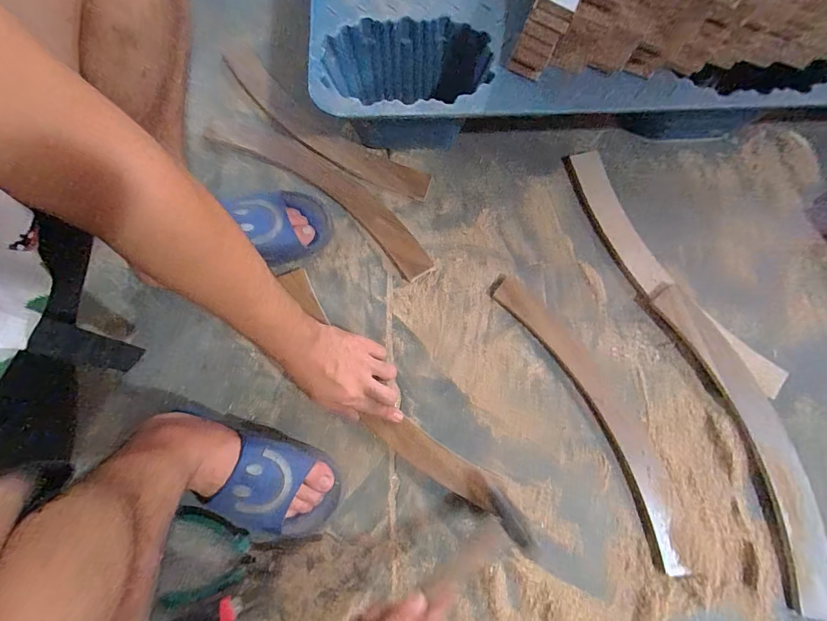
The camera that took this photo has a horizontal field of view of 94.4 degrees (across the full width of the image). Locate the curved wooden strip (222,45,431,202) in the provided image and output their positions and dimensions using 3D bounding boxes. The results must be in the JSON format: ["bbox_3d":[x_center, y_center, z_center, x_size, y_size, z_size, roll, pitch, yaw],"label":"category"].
[{"bbox_3d":[-0.160,-0.308,0.646,0.425,0.009,0.079,37,80,8],"label":"curved wooden strip"}]

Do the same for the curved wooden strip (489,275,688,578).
[{"bbox_3d":[0.259,0.128,0.539,0.091,0.016,0.430,-28,79,-6],"label":"curved wooden strip"}]

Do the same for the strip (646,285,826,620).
[{"bbox_3d":[0.461,0.164,0.527,0.093,0.029,0.432,-17,78,-4],"label":"strip"}]

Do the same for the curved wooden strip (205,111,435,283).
[{"bbox_3d":[-0.146,-0.200,0.621,0.435,0.013,0.084,35,80,8],"label":"curved wooden strip"}]

